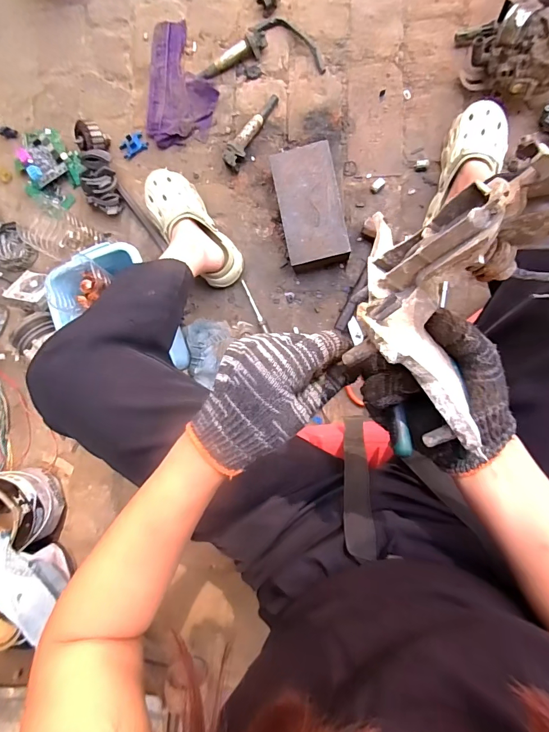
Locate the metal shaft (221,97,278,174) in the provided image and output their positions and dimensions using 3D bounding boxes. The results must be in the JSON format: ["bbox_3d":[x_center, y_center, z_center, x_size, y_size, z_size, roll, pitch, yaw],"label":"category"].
[{"bbox_3d":[-0.052,-0.501,0.816,0.037,0.032,0.167,34,95,6],"label":"metal shaft"}]

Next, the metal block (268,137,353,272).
[{"bbox_3d":[0.073,-0.313,0.769,0.122,0.067,0.225,-11,89,8],"label":"metal block"}]

